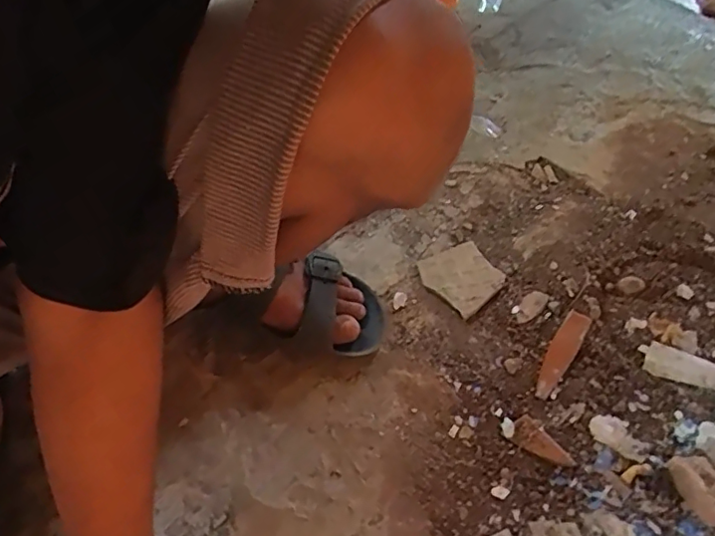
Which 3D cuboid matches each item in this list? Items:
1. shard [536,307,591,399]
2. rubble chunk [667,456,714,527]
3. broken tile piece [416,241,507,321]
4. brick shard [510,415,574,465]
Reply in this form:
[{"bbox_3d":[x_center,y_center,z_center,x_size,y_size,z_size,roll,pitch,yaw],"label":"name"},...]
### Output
[{"bbox_3d":[0.196,0.082,0.550,0.023,0.009,0.101,28,59,21],"label":"shard"},{"bbox_3d":[0.278,0.175,0.456,0.038,0.016,0.055,-23,56,-14],"label":"rubble chunk"},{"bbox_3d":[0.116,0.005,0.628,0.078,0.008,0.083,-36,60,-22],"label":"broken tile piece"},{"bbox_3d":[0.160,0.154,0.500,0.029,0.008,0.056,-35,59,-21],"label":"brick shard"}]

